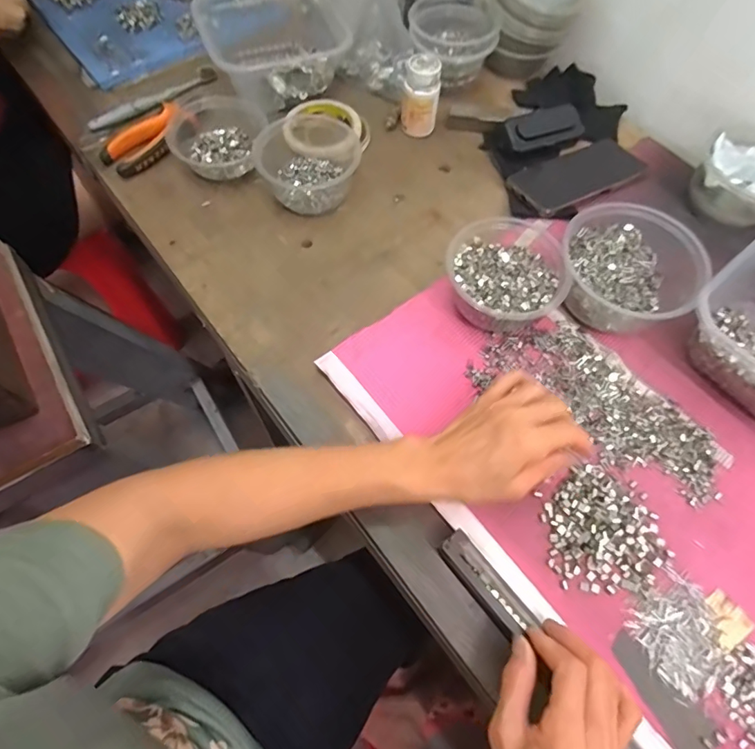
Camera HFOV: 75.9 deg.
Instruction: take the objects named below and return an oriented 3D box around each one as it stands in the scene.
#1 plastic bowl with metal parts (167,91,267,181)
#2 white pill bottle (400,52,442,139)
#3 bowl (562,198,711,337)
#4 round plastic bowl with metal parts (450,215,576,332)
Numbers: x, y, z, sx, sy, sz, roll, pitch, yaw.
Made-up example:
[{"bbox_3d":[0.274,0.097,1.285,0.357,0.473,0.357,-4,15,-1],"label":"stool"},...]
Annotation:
[{"bbox_3d":[-0.191,-0.289,0.582,0.108,0.048,0.115,0,65,0],"label":"plastic bowl with metal parts"},{"bbox_3d":[0.054,-0.343,0.599,0.042,0.079,0.047,6,65,3],"label":"white pill bottle"},{"bbox_3d":[0.253,-0.114,0.489,0.132,0.058,0.151,31,68,14],"label":"bowl"},{"bbox_3d":[0.124,-0.096,0.483,0.108,0.059,0.114,0,65,0],"label":"round plastic bowl with metal parts"}]

